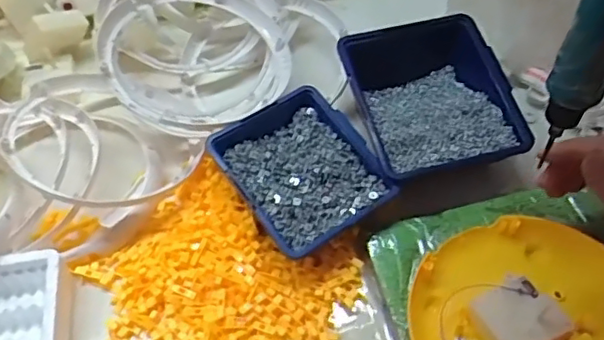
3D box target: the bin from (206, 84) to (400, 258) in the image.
[{"bbox_3d":[0.001,0.002,0.551,0.118,0.050,0.134,-31,58,-21],"label":"bin"}]

